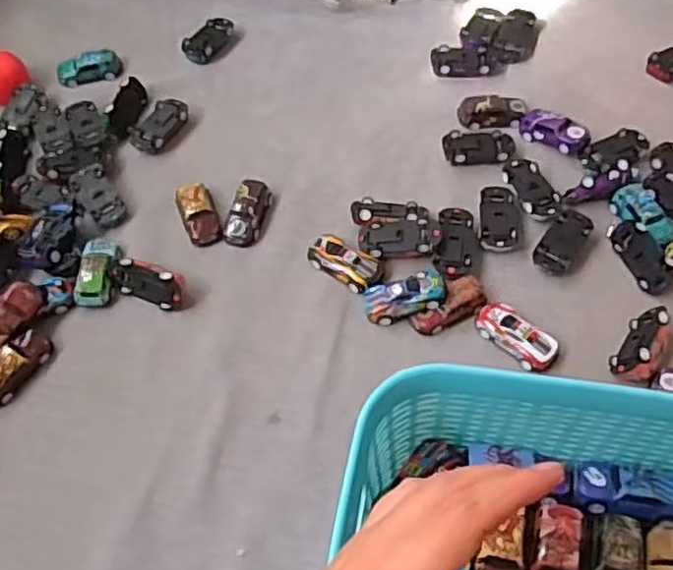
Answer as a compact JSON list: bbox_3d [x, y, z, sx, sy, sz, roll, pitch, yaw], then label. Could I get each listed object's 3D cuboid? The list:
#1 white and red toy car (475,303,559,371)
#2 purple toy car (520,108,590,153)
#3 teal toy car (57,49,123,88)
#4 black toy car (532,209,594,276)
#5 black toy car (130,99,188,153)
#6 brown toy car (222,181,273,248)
[{"bbox_3d":[0.135,0.040,0.517,0.063,0.022,0.028,39,65,23],"label":"white and red toy car"},{"bbox_3d":[0.200,-0.142,0.625,0.063,0.020,0.029,31,62,19],"label":"purple toy car"},{"bbox_3d":[-0.256,-0.225,0.705,0.065,0.021,0.026,-10,57,-6],"label":"teal toy car"},{"bbox_3d":[0.187,-0.034,0.565,0.030,0.019,0.061,31,62,19],"label":"black toy car"},{"bbox_3d":[-0.170,-0.154,0.650,0.035,0.019,0.061,27,61,17],"label":"black toy car"},{"bbox_3d":[-0.078,-0.061,0.583,0.030,0.018,0.059,10,57,7],"label":"brown toy car"}]

